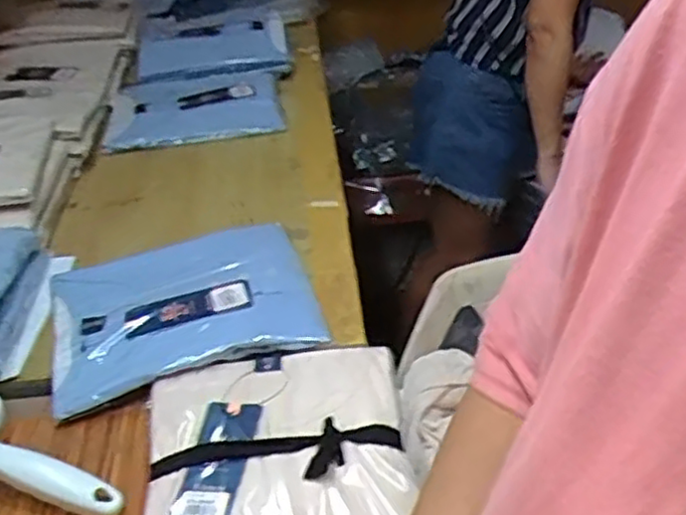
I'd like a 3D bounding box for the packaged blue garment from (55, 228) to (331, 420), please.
[{"bbox_3d":[-0.157,0.039,0.703,0.249,0.022,0.191,-12,37,-15],"label":"packaged blue garment"}]

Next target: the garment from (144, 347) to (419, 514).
[{"bbox_3d":[-0.048,0.169,0.552,0.203,0.041,0.250,-7,36,-9],"label":"garment"}]

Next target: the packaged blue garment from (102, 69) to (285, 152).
[{"bbox_3d":[-0.224,-0.232,1.103,0.253,0.030,0.224,-7,35,-3],"label":"packaged blue garment"}]

